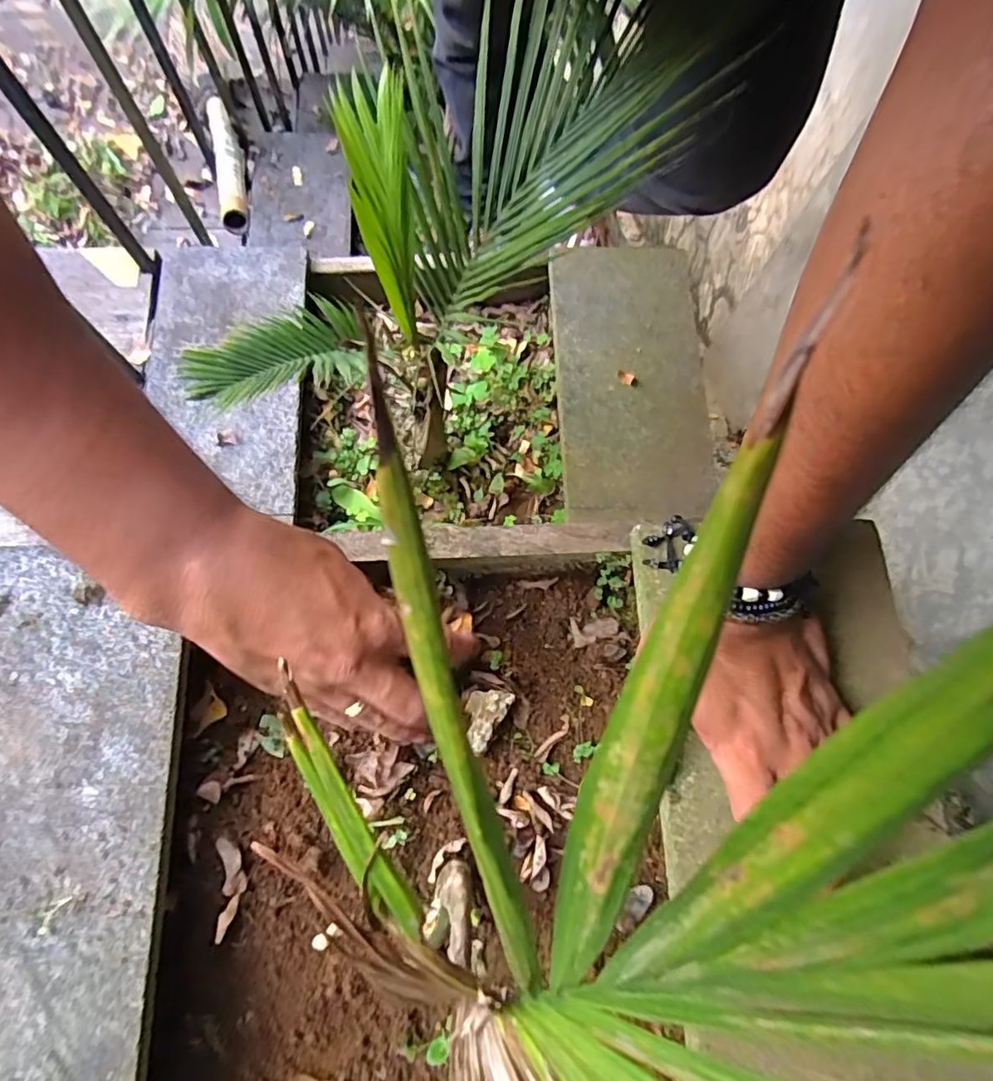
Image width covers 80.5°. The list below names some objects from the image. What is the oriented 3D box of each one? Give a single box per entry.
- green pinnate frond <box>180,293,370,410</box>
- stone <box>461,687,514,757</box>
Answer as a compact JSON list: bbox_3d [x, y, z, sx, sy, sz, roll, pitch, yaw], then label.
[{"bbox_3d":[-0.149,-0.129,0.403,0.126,0.009,0.064,-24,86,-32],"label":"green pinnate frond"},{"bbox_3d":[-0.007,0.116,0.378,0.031,0.025,0.039,6,73,0],"label":"stone"}]

